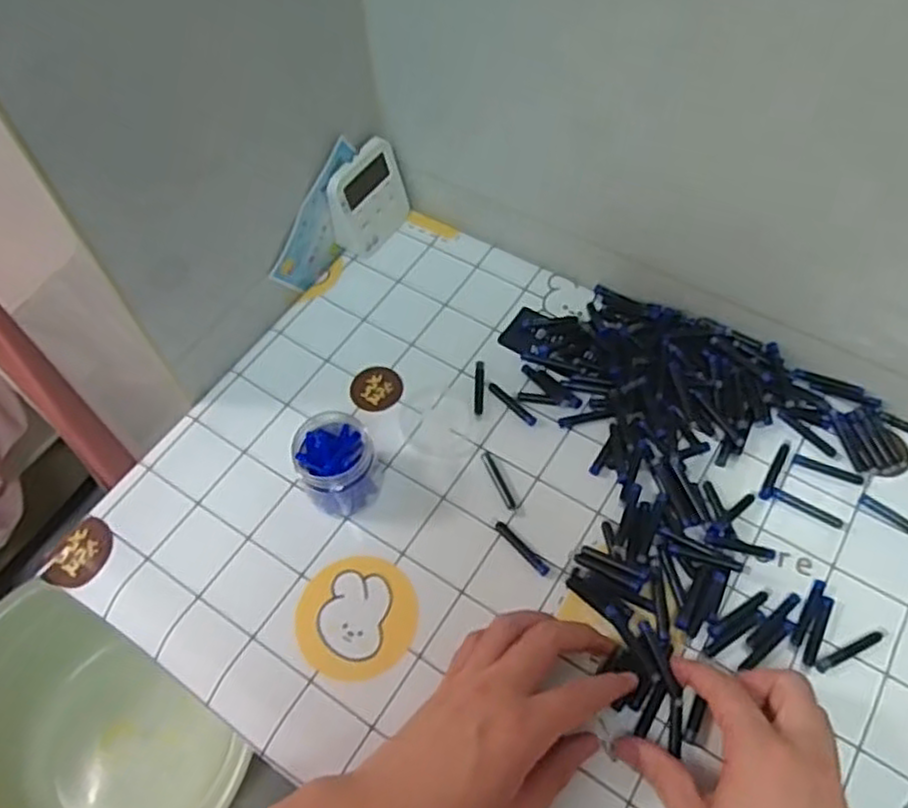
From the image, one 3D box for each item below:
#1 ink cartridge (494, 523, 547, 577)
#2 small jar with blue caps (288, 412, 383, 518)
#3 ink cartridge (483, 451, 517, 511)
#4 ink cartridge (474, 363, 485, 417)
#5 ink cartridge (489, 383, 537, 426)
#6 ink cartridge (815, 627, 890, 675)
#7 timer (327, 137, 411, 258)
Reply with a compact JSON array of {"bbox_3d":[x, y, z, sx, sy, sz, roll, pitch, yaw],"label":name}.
[{"bbox_3d":[0.045,0.095,0.484,0.007,0.004,0.046,-38,65,-20],"label":"ink cartridge"},{"bbox_3d":[-0.078,0.039,0.494,0.051,0.054,0.058,-18,60,-9],"label":"small jar with blue caps"},{"bbox_3d":[0.031,0.052,0.505,0.008,0.004,0.047,-20,60,-10],"label":"ink cartridge"},{"bbox_3d":[0.019,-0.013,0.554,0.007,0.004,0.047,2,59,2],"label":"ink cartridge"},{"bbox_3d":[0.043,-0.001,0.541,0.007,0.004,0.046,-39,65,-20],"label":"ink cartridge"},{"bbox_3d":[0.243,0.149,0.444,0.053,0.004,0.008,-23,61,-12],"label":"ink cartridge"},{"bbox_3d":[-0.072,-0.174,0.615,0.017,0.079,0.077,25,62,33],"label":"timer"}]

